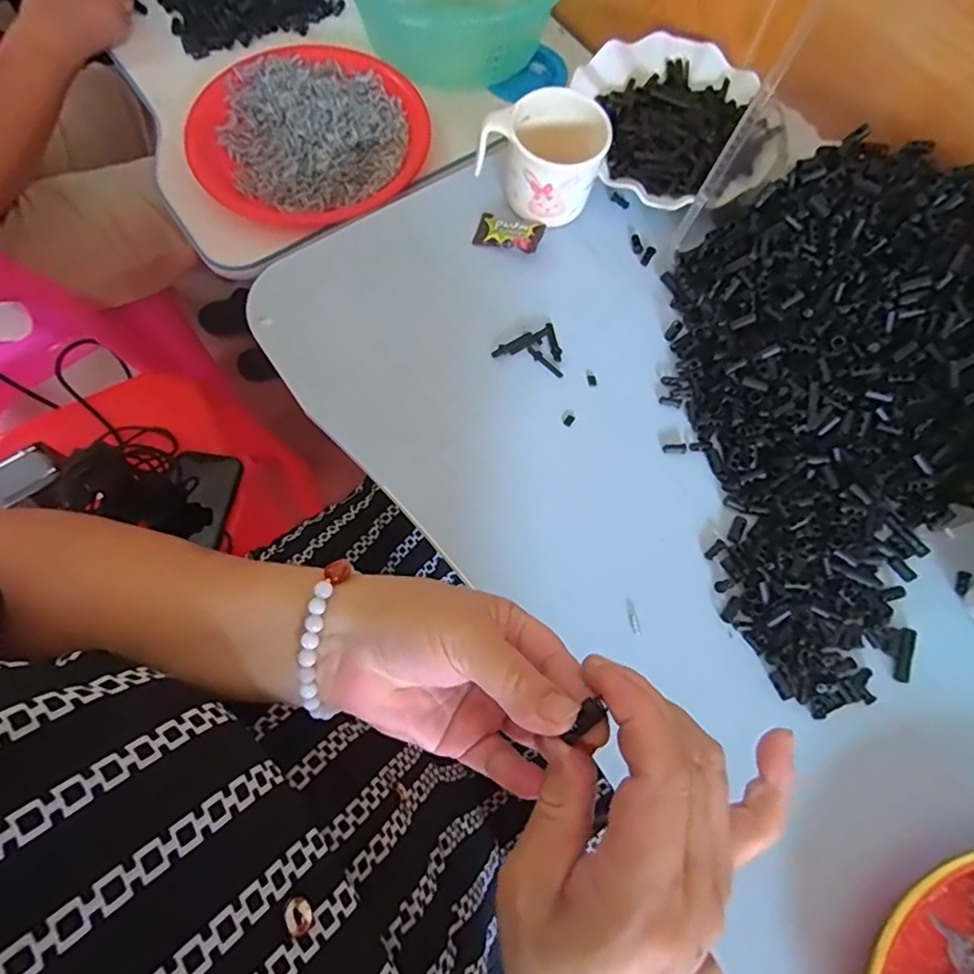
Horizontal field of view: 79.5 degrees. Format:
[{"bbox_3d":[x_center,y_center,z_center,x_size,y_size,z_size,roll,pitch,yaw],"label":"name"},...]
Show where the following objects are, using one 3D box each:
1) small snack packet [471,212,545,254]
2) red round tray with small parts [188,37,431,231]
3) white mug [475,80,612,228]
[{"bbox_3d":[0.018,-0.206,0.476,0.053,0.018,0.027,19,71,4],"label":"small snack packet"},{"bbox_3d":[-0.170,-0.353,0.577,0.219,0.031,0.229,1,71,-2],"label":"red round tray with small parts"},{"bbox_3d":[0.042,-0.261,0.460,0.097,0.060,0.073,15,71,3],"label":"white mug"}]

